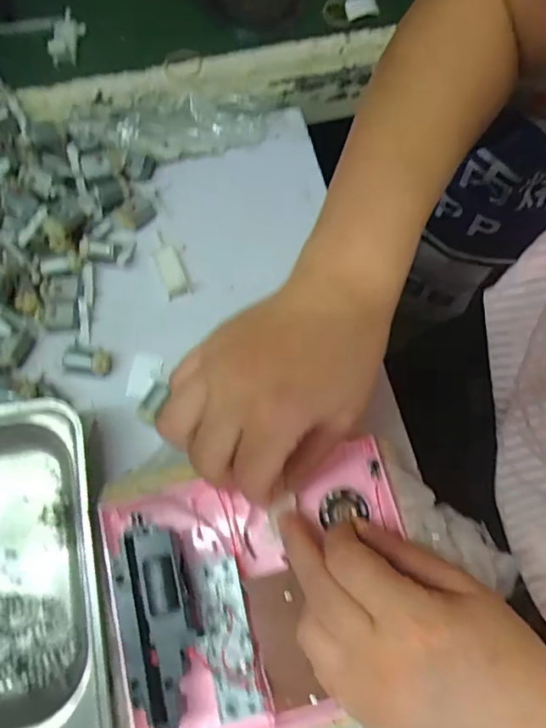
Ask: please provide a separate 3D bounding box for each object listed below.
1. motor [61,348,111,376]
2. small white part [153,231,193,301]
[{"bbox_3d":[-0.126,-0.001,0.354,0.030,0.015,0.016,8,72,1],"label":"motor"},{"bbox_3d":[-0.075,-0.075,0.385,0.022,0.005,0.054,-20,74,-7],"label":"small white part"}]

